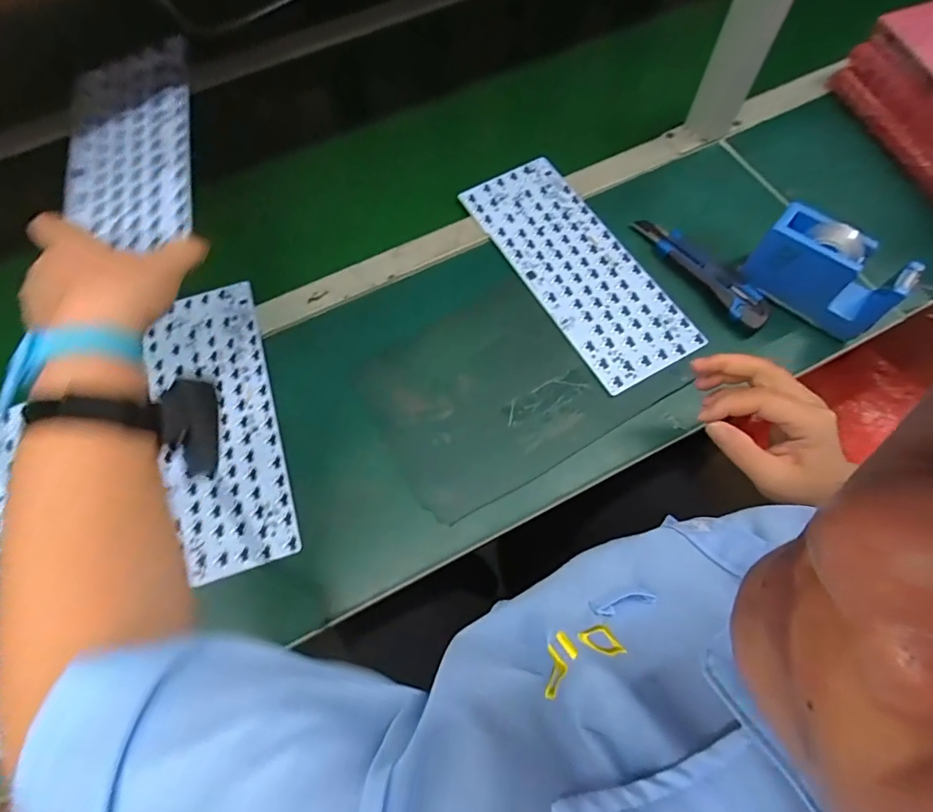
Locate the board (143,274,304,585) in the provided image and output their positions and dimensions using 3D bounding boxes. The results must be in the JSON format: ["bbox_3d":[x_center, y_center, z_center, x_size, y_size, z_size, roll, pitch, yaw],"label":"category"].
[{"bbox_3d":[-0.247,0.011,0.487,0.111,0.007,0.302,-17,68,-7],"label":"board"}]

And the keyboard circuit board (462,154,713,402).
[{"bbox_3d":[0.120,-0.158,0.545,0.118,0.005,0.302,-29,70,-10],"label":"keyboard circuit board"}]

